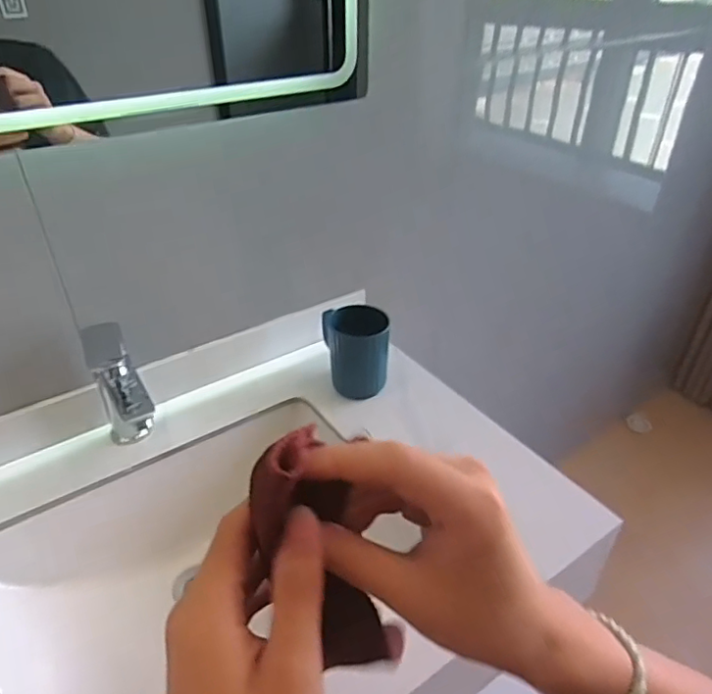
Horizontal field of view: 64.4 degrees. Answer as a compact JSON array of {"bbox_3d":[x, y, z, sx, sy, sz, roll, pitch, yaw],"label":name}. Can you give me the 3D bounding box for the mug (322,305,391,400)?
[{"bbox_3d":[0.000,0.011,0.789,0.092,0.122,0.092,1,36,1],"label":"mug"}]

